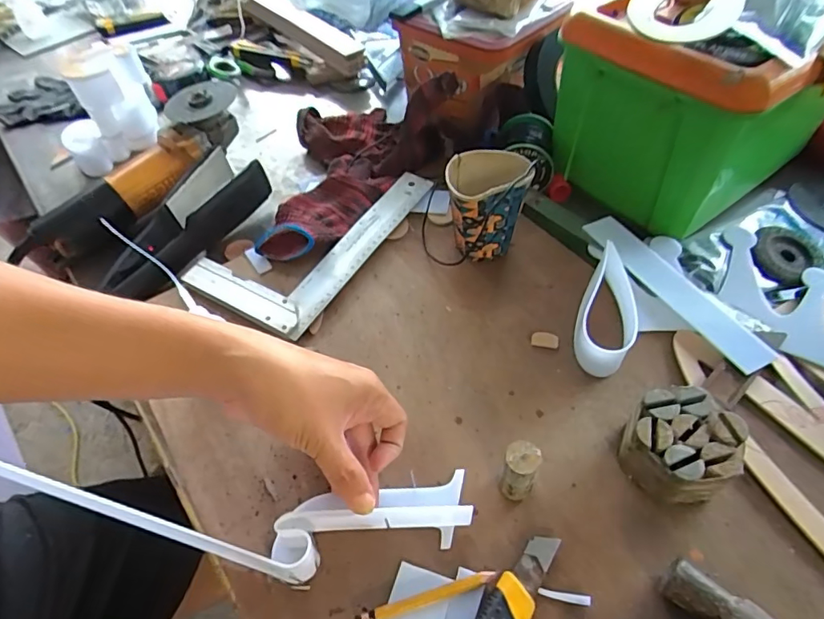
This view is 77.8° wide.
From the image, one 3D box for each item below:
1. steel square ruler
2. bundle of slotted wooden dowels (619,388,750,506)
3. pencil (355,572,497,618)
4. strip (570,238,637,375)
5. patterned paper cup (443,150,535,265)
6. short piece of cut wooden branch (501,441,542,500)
[{"bbox_3d":[-0.106,-0.082,0.564,0.139,0.022,0.256,23,55,22],"label":"steel square ruler"},{"bbox_3d":[0.196,0.102,0.378,0.071,0.053,0.073,-2,50,2],"label":"bundle of slotted wooden dowels"},{"bbox_3d":[0.010,0.193,0.340,0.096,0.007,0.010,-13,50,-6],"label":"pencil"},{"bbox_3d":[0.181,-0.002,0.473,0.051,0.041,0.131,16,53,17],"label":"strip"},{"bbox_3d":[0.076,-0.099,0.517,0.079,0.100,0.067,-4,50,1],"label":"patterned paper cup"},{"bbox_3d":[0.078,0.119,0.369,0.023,0.055,0.025,-2,50,2],"label":"short piece of cut wooden branch"}]

